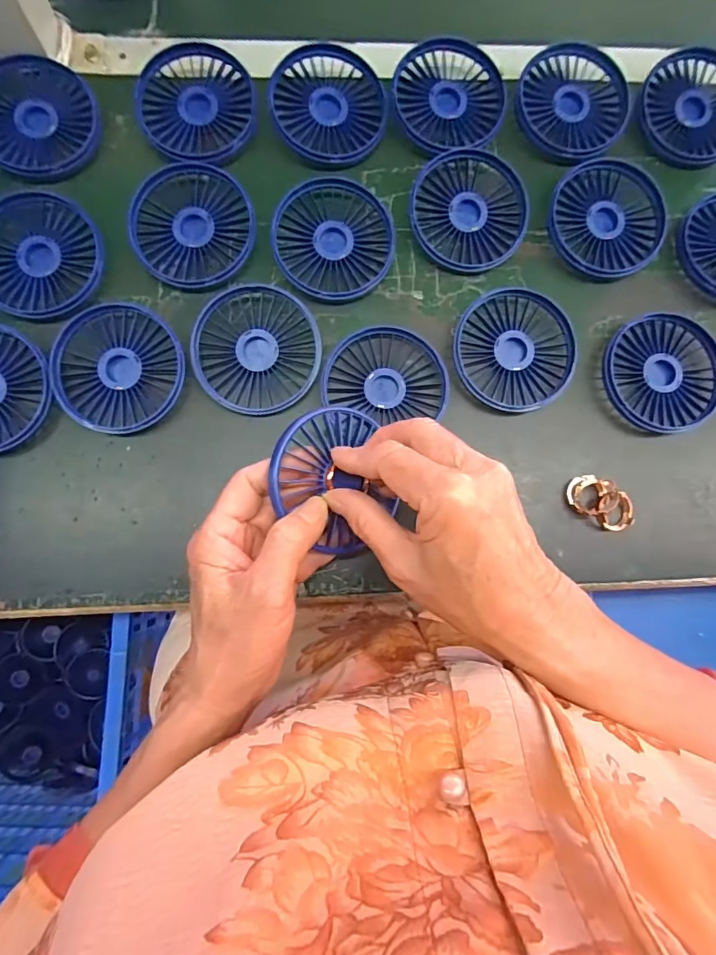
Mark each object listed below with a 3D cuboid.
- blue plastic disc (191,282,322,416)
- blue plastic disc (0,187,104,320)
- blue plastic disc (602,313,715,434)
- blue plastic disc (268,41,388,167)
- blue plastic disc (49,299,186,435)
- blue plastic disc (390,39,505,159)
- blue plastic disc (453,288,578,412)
[{"bbox_3d":[-0.072,-0.090,0.341,0.084,0.011,0.087,0,85,-2],"label":"blue plastic disc"},{"bbox_3d":[-0.223,-0.156,0.338,0.081,0.019,0.083,0,85,-2],"label":"blue plastic disc"},{"bbox_3d":[0.222,-0.076,0.358,0.084,0.015,0.086,0,85,-2],"label":"blue plastic disc"},{"bbox_3d":[-0.023,-0.282,0.366,0.084,0.015,0.086,0,85,-2],"label":"blue plastic disc"},{"bbox_3d":[-0.164,-0.075,0.335,0.086,0.012,0.085,0,85,-2],"label":"blue plastic disc"},{"bbox_3d":[0.071,-0.292,0.371,0.086,0.013,0.082,0,85,-2],"label":"blue plastic disc"},{"bbox_3d":[0.111,-0.092,0.351,0.083,0.012,0.087,0,85,-2],"label":"blue plastic disc"}]

